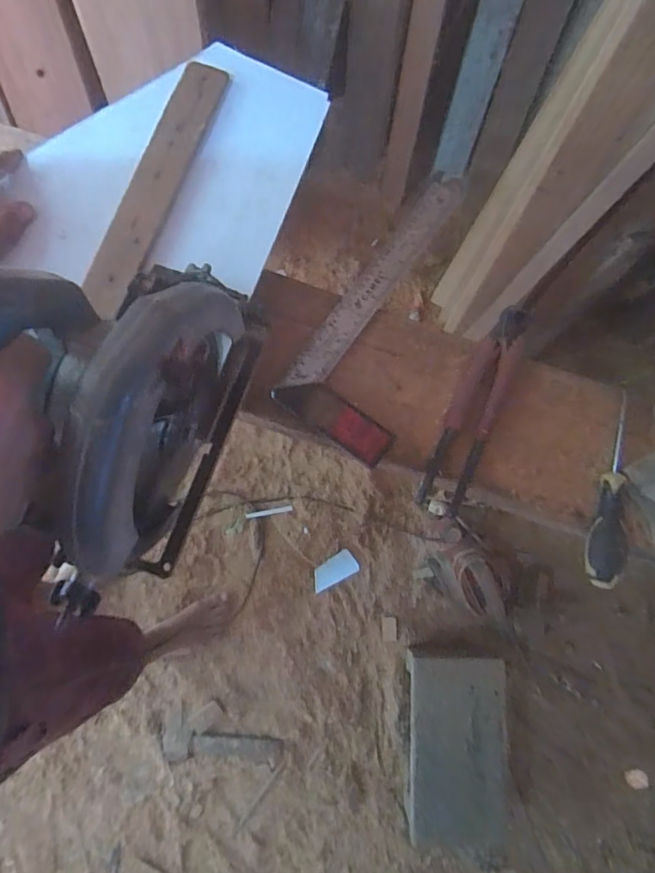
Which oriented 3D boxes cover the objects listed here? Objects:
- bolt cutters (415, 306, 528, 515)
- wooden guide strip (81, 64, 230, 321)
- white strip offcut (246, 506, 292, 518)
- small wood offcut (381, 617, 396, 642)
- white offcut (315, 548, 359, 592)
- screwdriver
[{"bbox_3d":[0.146,-0.027,0.485,0.046,0.019,0.218,24,81,0],"label":"bolt cutters"},{"bbox_3d":[-0.160,-0.233,0.455,0.046,0.012,0.264,19,81,-1],"label":"wooden guide strip"},{"bbox_3d":[-0.139,0.181,1.174,0.110,0.004,0.012,-10,79,-3],"label":"white strip offcut"},{"bbox_3d":[0.141,0.443,1.128,0.035,0.006,0.051,-2,63,-3],"label":"small wood offcut"},{"bbox_3d":[0.015,0.317,1.157,0.112,0.005,0.055,-31,81,-6],"label":"white offcut"},{"bbox_3d":[0.271,0.049,0.469,0.028,0.029,0.184,16,81,-2],"label":"screwdriver"}]

